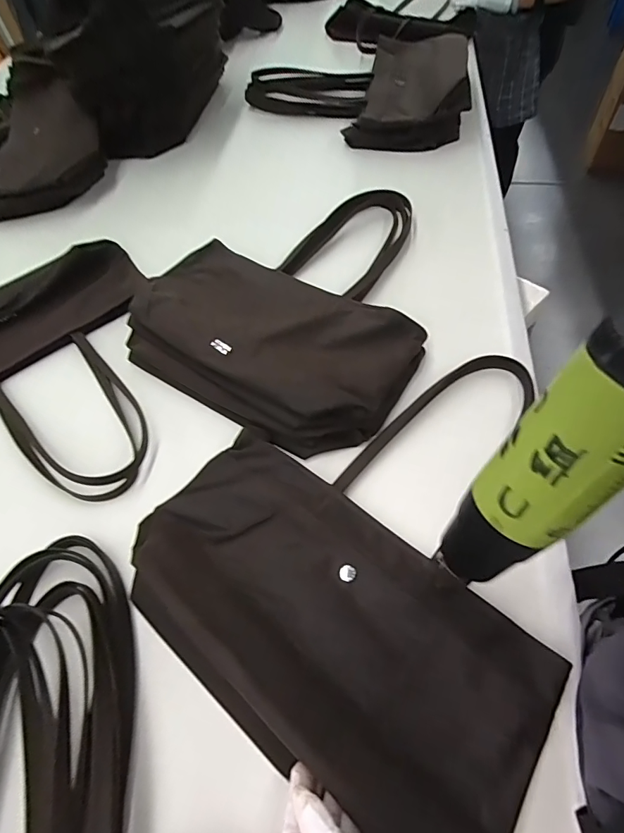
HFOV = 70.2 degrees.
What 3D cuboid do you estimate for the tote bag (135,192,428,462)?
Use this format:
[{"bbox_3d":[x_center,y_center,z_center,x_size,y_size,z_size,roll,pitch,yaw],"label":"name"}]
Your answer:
[{"bbox_3d":[-0.011,-0.204,0.672,0.403,0.049,0.490,22,61,18],"label":"tote bag"}]

